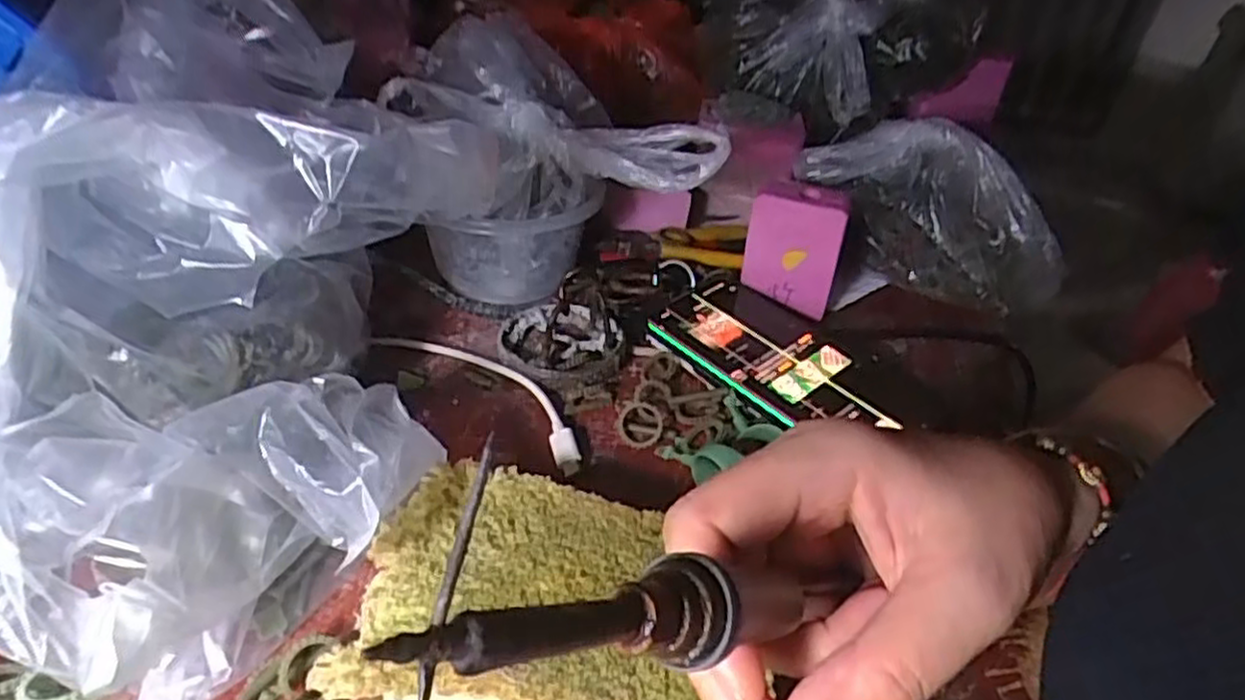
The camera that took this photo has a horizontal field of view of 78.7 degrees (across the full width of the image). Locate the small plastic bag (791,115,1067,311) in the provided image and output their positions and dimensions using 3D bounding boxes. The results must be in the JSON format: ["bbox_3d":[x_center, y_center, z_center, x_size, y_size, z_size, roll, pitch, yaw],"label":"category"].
[{"bbox_3d":[0.196,-0.088,0.486,0.165,0.095,0.046,25,40,24],"label":"small plastic bag"}]

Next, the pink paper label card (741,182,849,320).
[{"bbox_3d":[0.099,-0.058,0.449,0.054,0.076,0.020,8,36,2],"label":"pink paper label card"}]

